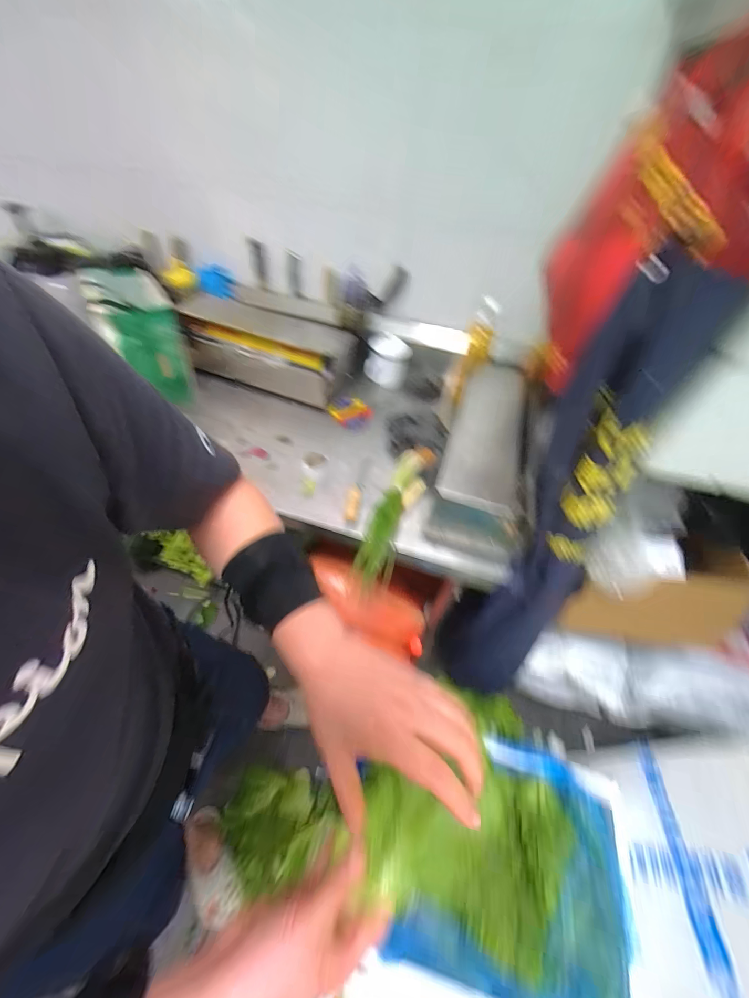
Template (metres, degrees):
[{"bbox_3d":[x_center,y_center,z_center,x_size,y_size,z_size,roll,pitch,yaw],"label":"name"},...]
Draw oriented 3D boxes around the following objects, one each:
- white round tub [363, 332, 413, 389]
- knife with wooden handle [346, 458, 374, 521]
[{"bbox_3d":[0.042,-0.409,1.055,0.121,0.103,0.121,11,50,6],"label":"white round tub"},{"bbox_3d":[-0.035,-0.025,0.806,0.035,0.009,0.181,11,50,6],"label":"knife with wooden handle"}]

